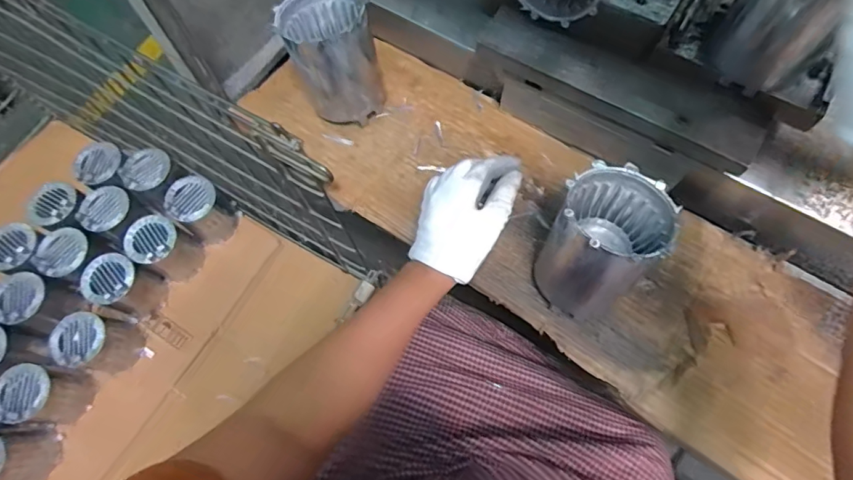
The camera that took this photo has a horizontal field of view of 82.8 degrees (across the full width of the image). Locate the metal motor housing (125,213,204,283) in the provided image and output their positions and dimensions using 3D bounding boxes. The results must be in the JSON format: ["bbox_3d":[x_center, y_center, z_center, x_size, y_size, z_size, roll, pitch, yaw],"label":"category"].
[{"bbox_3d":[-0.474,0.016,0.880,0.092,0.110,0.087,30,74,11],"label":"metal motor housing"}]

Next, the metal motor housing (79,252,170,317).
[{"bbox_3d":[-0.536,0.083,0.862,0.092,0.114,0.087,18,72,8],"label":"metal motor housing"}]

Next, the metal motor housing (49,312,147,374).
[{"bbox_3d":[-0.554,0.181,0.836,0.111,0.122,0.089,3,70,3],"label":"metal motor housing"}]

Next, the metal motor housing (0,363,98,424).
[{"bbox_3d":[-0.626,0.254,0.796,0.106,0.114,0.085,6,70,4],"label":"metal motor housing"}]

